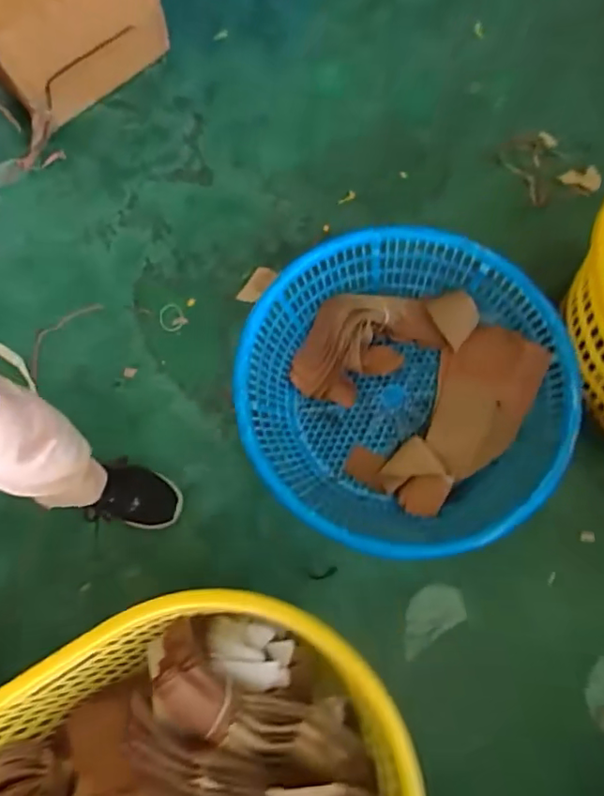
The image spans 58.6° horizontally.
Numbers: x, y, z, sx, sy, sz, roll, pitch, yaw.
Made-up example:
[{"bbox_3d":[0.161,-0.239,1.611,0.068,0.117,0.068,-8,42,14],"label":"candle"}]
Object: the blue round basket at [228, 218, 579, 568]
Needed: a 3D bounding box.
[{"bbox_3d":[0.167,-0.012,0.919,0.517,0.141,0.508,0,72,0],"label":"blue round basket"}]

